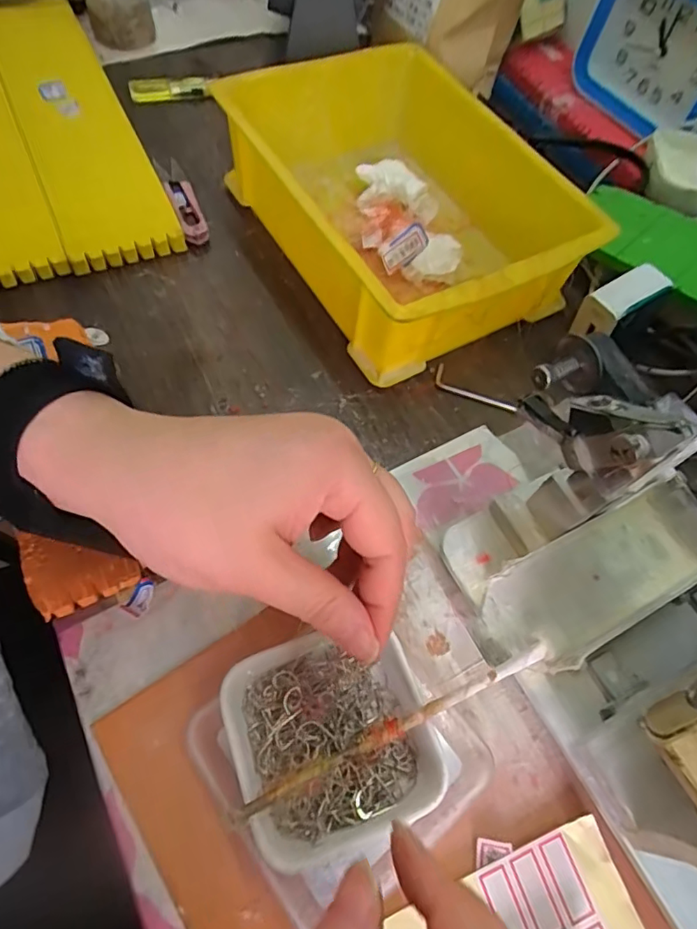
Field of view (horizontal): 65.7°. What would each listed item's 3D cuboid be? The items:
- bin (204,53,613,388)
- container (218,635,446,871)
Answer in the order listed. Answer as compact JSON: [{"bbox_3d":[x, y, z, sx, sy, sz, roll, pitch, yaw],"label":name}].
[{"bbox_3d":[0.032,-0.194,0.389,0.175,0.065,0.269,-26,66,-19],"label":"bin"},{"bbox_3d":[-0.007,0.120,0.239,0.080,0.035,0.080,-16,65,-14],"label":"container"}]

